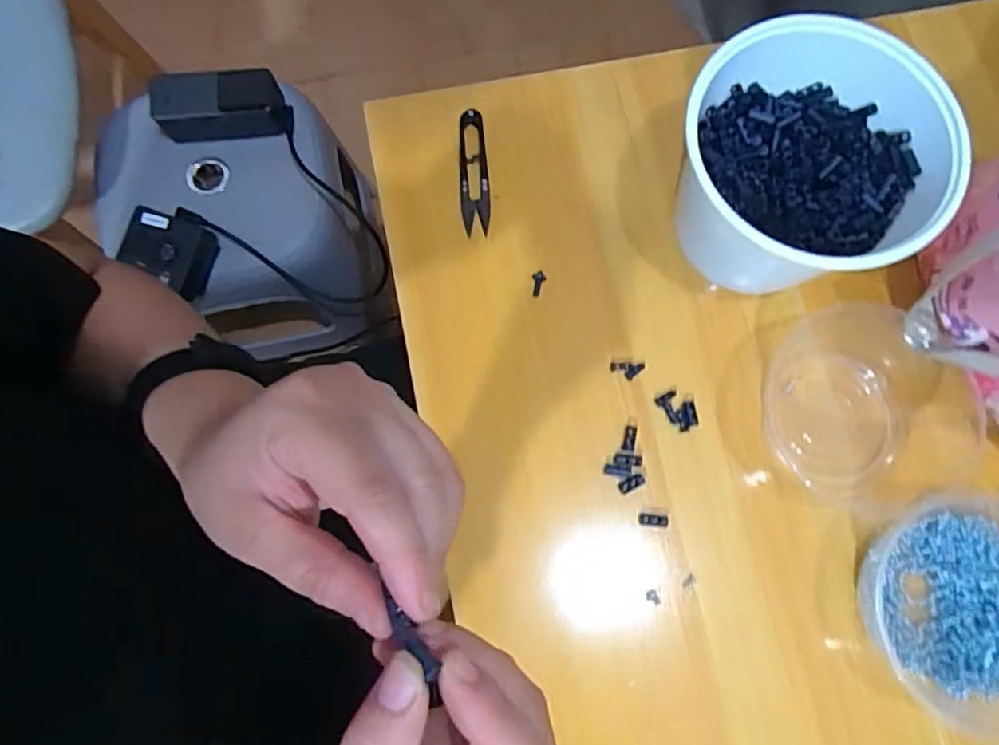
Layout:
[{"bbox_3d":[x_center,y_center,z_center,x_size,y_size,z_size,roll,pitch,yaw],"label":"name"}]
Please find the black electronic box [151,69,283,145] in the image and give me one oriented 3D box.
[{"bbox_3d":[-0.308,-0.298,0.692,0.137,0.050,0.058,-6,77,-2],"label":"black electronic box"}]

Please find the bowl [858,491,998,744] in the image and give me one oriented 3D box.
[{"bbox_3d":[0.319,0.159,0.408,0.140,0.041,0.138,0,77,-1],"label":"bowl"}]

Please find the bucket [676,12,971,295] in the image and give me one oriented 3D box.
[{"bbox_3d":[0.203,-0.134,0.433,0.155,0.115,0.164,0,77,-1],"label":"bucket"}]

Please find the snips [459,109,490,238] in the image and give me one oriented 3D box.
[{"bbox_3d":[-0.020,-0.157,0.490,0.022,0.009,0.101,-2,77,-1],"label":"snips"}]

